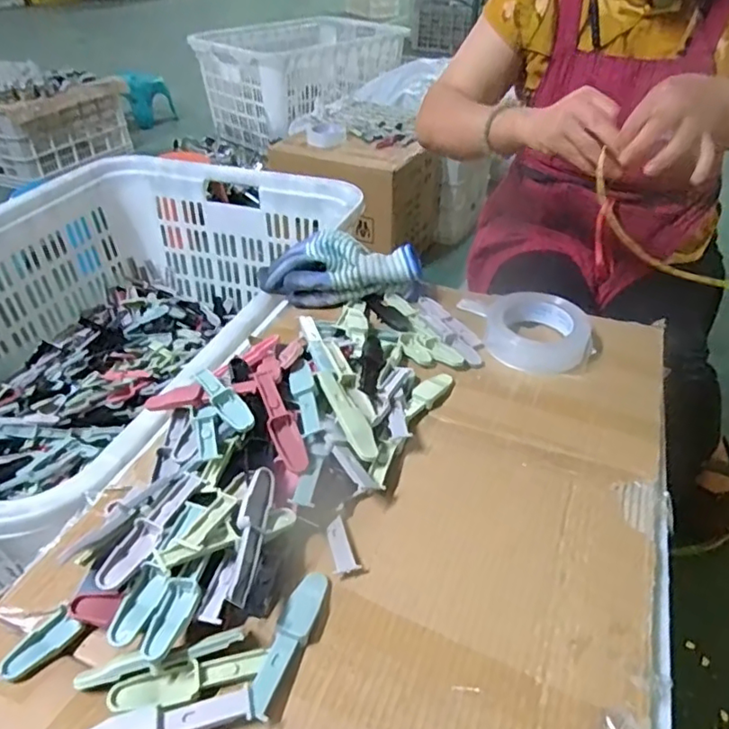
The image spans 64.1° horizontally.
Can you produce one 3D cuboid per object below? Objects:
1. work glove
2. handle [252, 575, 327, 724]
[{"bbox_3d":[-0.031,-0.117,0.715,0.198,0.060,0.076,1,38,1],"label":"work glove"},{"bbox_3d":[-0.050,0.179,0.383,0.020,0.010,0.100,14,40,17],"label":"handle"}]

